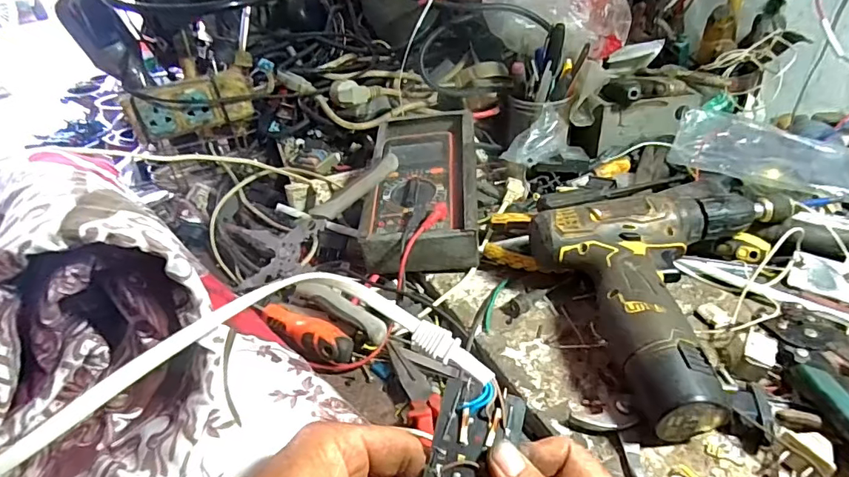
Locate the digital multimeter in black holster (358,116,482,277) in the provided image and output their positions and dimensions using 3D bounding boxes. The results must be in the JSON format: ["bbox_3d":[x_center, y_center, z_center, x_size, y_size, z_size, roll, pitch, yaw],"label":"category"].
[{"bbox_3d":[0.000,-0.058,0.514,0.110,0.054,0.236,-2,36,4],"label":"digital multimeter in black holster"}]

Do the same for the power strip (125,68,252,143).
[{"bbox_3d":[-0.272,-0.156,0.582,0.136,0.051,0.029,-16,39,-15],"label":"power strip"}]

